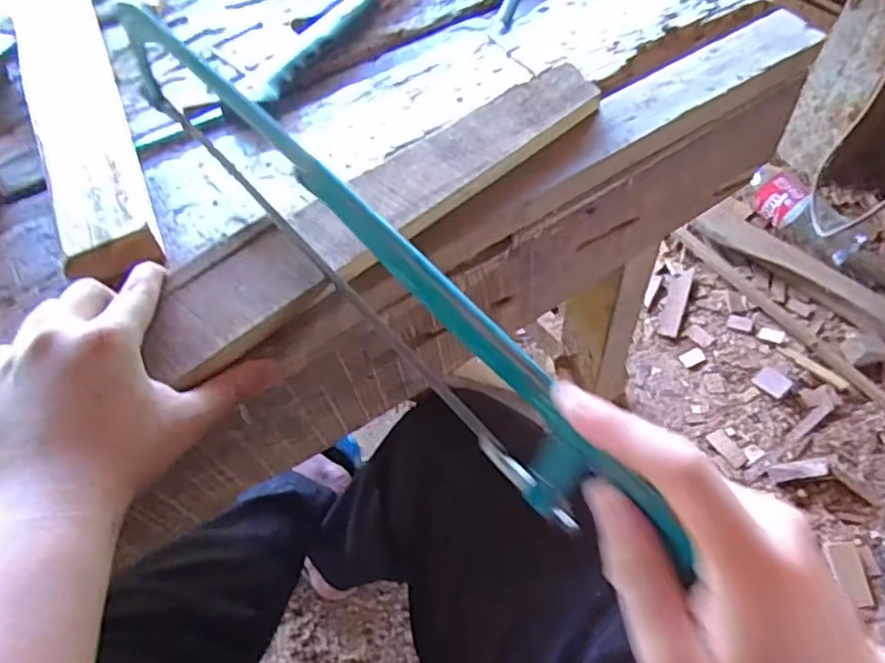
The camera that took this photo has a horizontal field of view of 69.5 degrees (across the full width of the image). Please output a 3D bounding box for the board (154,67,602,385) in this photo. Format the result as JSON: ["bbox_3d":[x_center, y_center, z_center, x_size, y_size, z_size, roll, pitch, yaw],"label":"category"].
[{"bbox_3d":[-0.030,-0.087,0.406,0.341,0.022,0.060,-37,64,-21],"label":"board"}]

